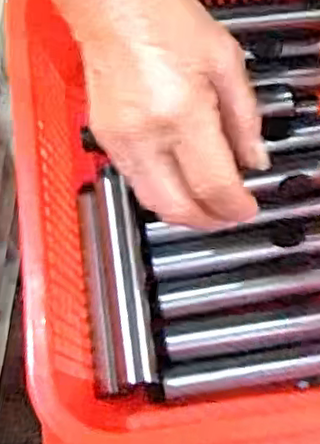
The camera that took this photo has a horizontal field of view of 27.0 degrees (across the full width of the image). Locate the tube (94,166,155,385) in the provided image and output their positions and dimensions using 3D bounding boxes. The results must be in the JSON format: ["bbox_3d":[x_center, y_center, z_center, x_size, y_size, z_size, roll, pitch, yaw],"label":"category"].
[{"bbox_3d":[-0.024,0.036,0.442,0.025,0.022,0.142,-9,68,-2],"label":"tube"}]

